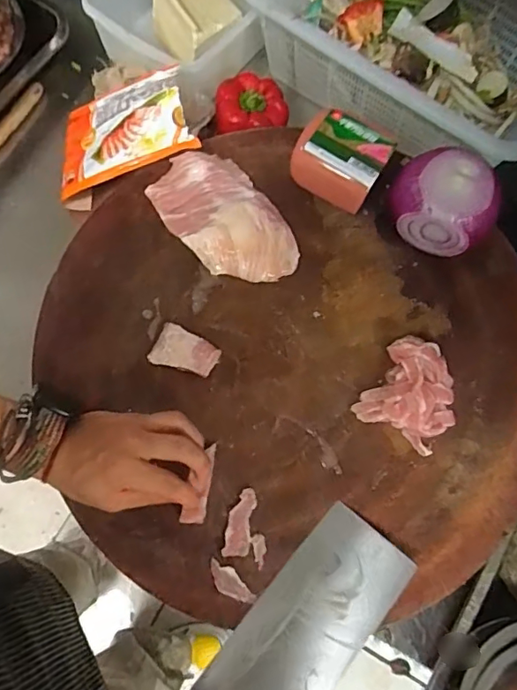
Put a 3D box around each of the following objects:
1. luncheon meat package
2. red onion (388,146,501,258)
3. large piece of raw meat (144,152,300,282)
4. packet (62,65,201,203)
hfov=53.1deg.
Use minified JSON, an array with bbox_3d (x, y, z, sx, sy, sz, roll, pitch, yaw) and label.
[{"bbox_3d":[0.080,-0.181,0.514,0.087,0.056,0.075,34,76,8],"label":"luncheon meat package"},{"bbox_3d":[0.178,-0.134,0.497,0.098,0.072,0.080,26,75,6],"label":"red onion"},{"bbox_3d":[-0.035,-0.127,0.517,0.098,0.023,0.160,-33,78,-11],"label":"large piece of raw meat"},{"bbox_3d":[-0.150,-0.237,0.568,0.173,0.021,0.111,-9,73,28],"label":"packet"}]

